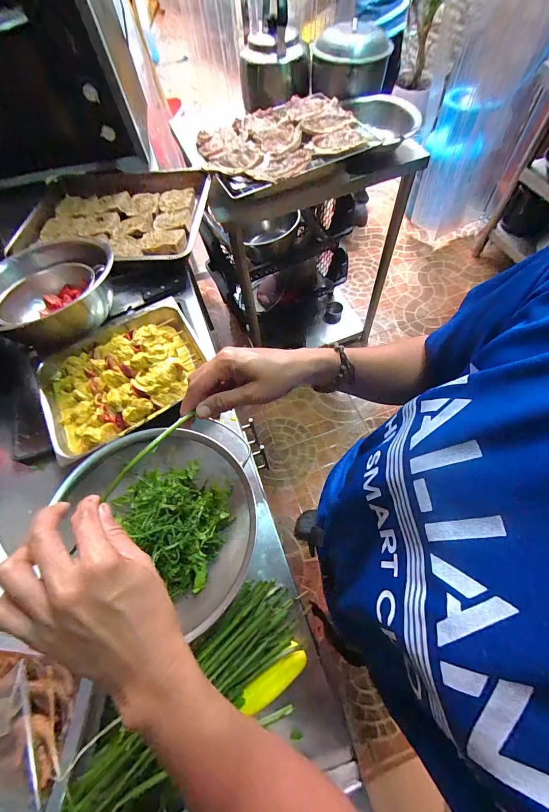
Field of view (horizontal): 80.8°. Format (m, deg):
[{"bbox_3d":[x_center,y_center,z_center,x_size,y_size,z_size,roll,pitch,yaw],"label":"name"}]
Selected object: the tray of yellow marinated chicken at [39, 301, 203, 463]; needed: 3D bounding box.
[{"bbox_3d":[-0.262,-0.062,0.559,0.268,0.046,0.227,-27,65,-9],"label":"tray of yellow marinated chicken"}]

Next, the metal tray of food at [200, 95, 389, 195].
[{"bbox_3d":[0.064,-0.668,0.804,0.495,0.056,0.271,-25,65,-9],"label":"metal tray of food"}]

